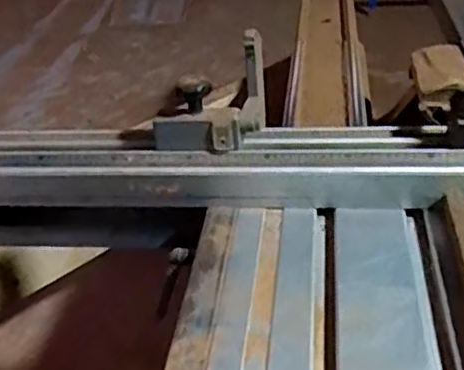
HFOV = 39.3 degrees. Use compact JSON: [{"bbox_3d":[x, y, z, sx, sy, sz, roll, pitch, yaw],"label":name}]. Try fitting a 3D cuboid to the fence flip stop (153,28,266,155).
[{"bbox_3d":[-0.028,-0.118,0.824,0.133,0.123,0.095,0,33,7],"label":"fence flip stop"}]

